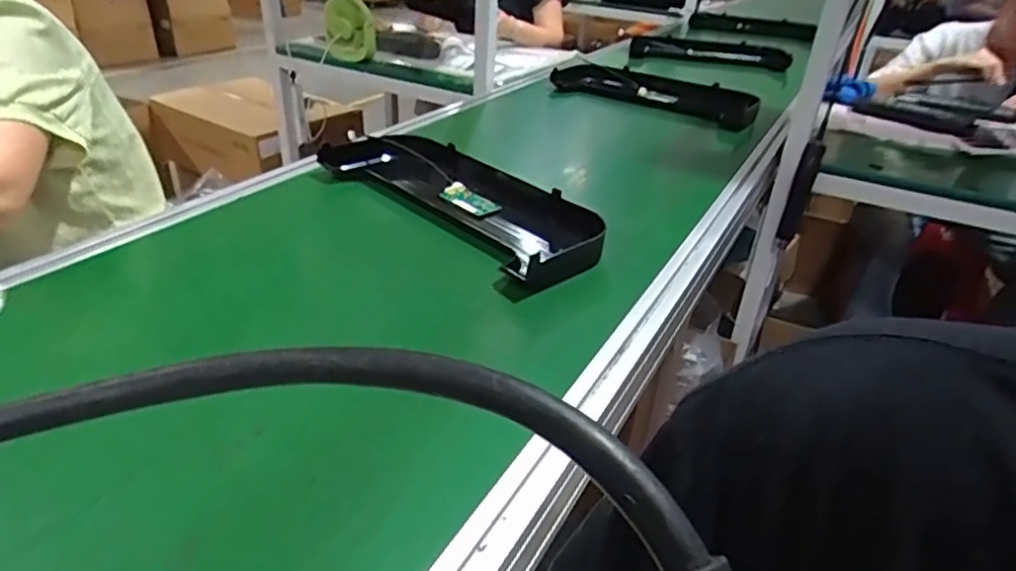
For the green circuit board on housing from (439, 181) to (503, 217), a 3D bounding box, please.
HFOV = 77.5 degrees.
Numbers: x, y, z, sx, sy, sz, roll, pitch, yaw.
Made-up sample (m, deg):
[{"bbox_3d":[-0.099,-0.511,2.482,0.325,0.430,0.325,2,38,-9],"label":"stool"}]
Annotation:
[{"bbox_3d":[-0.062,-0.131,0.962,0.045,0.007,0.103,-35,51,-27],"label":"green circuit board on housing"}]

